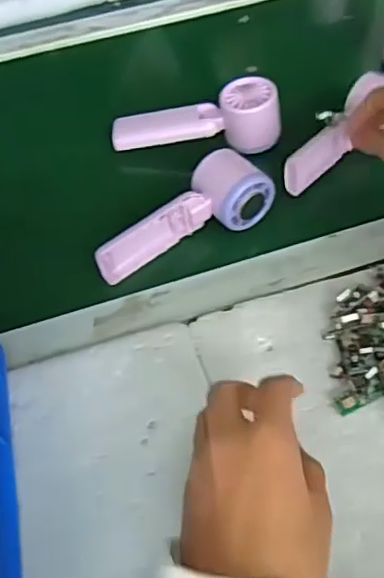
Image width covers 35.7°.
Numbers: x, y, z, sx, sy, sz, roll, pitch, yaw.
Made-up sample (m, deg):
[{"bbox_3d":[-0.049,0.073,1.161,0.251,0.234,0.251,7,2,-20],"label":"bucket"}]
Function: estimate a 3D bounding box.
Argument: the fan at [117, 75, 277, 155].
[{"bbox_3d":[0.004,-0.171,0.593,0.164,0.051,0.045,-3,54,1],"label":"fan"}]

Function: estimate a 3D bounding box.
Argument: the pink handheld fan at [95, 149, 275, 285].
[{"bbox_3d":[-0.012,-0.070,0.535,0.165,0.055,0.058,-21,56,-12],"label":"pink handheld fan"}]

